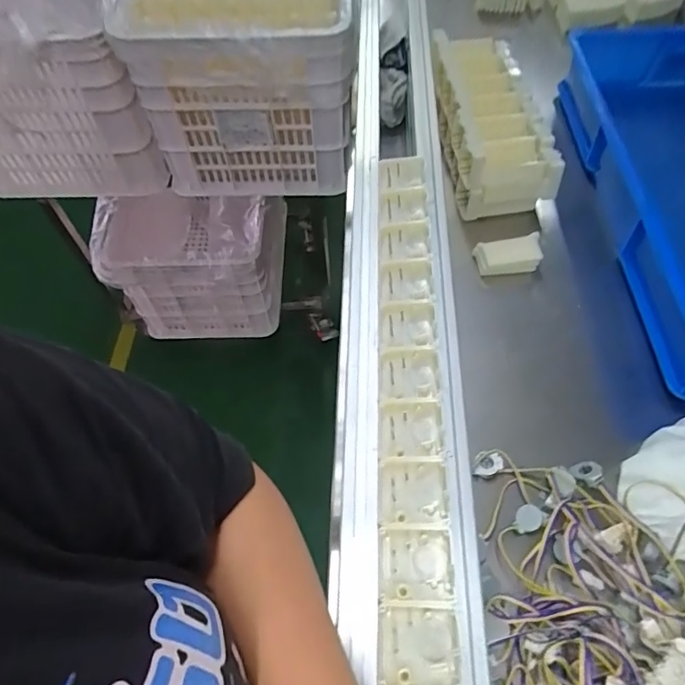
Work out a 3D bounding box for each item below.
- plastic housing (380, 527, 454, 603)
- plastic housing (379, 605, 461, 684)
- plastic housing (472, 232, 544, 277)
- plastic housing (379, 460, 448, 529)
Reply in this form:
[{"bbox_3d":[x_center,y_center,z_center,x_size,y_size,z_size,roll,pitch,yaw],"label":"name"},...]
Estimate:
[{"bbox_3d":[0.052,0.157,0.364,0.048,0.013,0.047,-1,59,3],"label":"plastic housing"},{"bbox_3d":[0.050,0.202,0.339,0.051,0.017,0.049,0,59,4],"label":"plastic housing"},{"bbox_3d":[0.215,-0.113,0.664,0.078,0.032,0.041,-5,59,1],"label":"plastic housing"},{"bbox_3d":[0.054,0.117,0.393,0.050,0.016,0.050,0,59,4],"label":"plastic housing"}]

